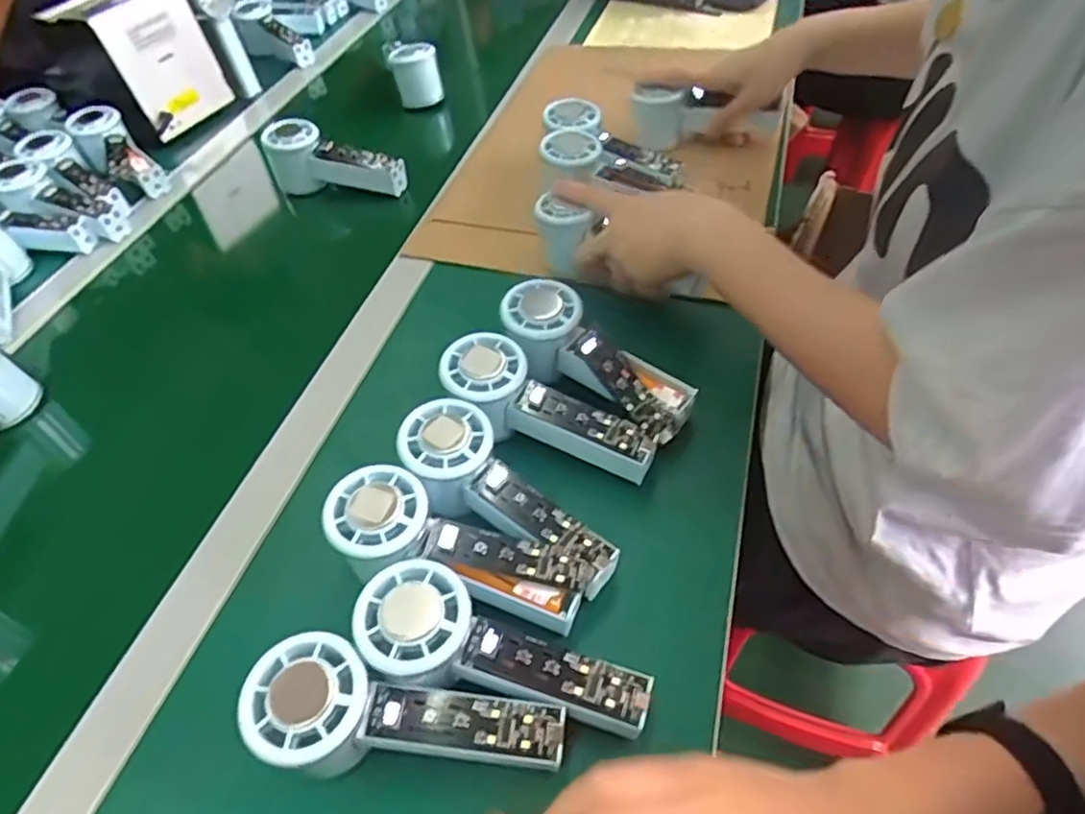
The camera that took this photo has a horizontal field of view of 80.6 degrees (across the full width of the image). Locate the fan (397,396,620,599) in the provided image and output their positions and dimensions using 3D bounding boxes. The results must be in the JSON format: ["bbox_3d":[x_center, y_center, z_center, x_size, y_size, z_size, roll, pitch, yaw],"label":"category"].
[{"bbox_3d":[-0.023,0.058,0.394,0.155,0.045,0.059,35,61,13],"label":"fan"}]

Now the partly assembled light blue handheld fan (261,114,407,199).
[{"bbox_3d":[-0.219,-0.259,0.690,0.148,0.058,0.056,15,53,1],"label":"partly assembled light blue handheld fan"}]

